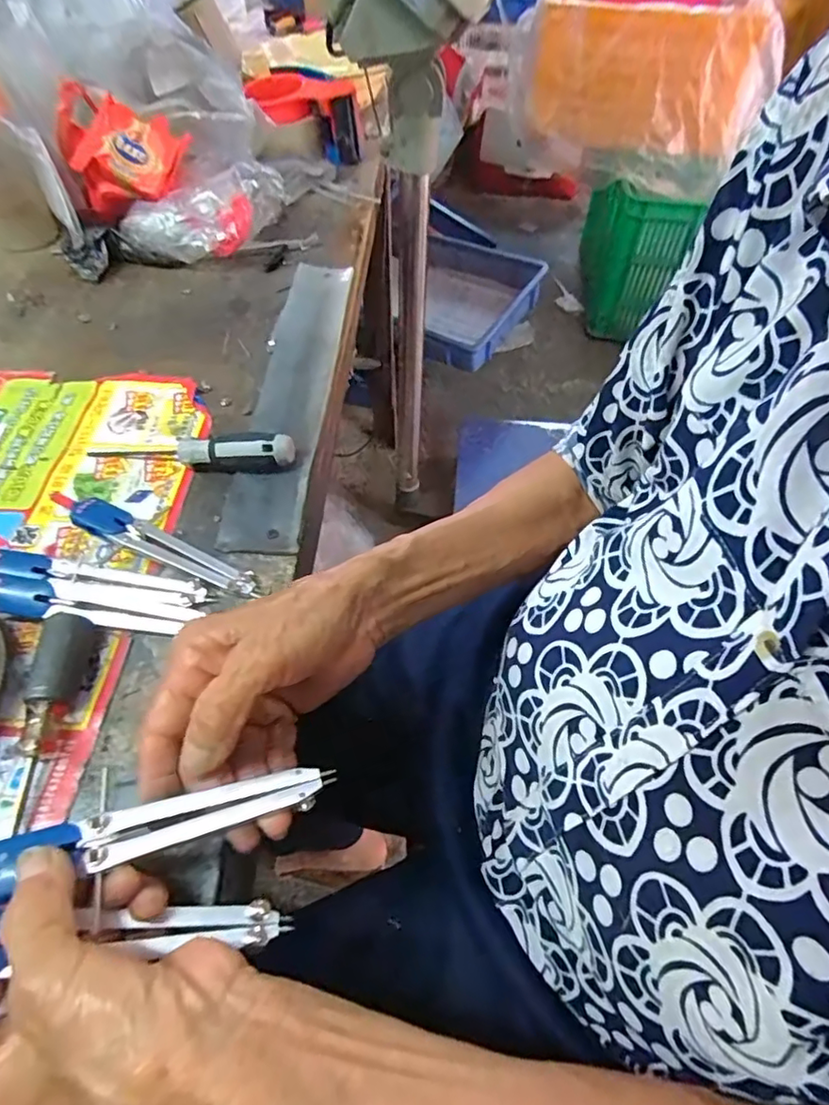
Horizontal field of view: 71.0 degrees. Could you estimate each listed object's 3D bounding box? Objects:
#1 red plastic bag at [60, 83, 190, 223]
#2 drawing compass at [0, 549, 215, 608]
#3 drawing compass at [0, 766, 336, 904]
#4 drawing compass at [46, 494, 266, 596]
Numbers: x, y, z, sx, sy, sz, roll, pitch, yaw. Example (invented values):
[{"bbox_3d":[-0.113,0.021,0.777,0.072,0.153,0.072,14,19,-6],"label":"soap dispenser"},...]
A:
[{"bbox_3d":[-0.269,-0.374,0.549,0.117,0.078,0.063,11,54,7],"label":"red plastic bag"},{"bbox_3d":[-0.201,0.014,0.345,0.159,0.012,0.020,6,54,6],"label":"drawing compass"},{"bbox_3d":[-0.107,0.109,0.226,0.148,0.007,0.019,-11,54,-11],"label":"drawing compass"},{"bbox_3d":[-0.163,-0.008,0.360,0.147,0.016,0.019,20,56,15],"label":"drawing compass"}]

